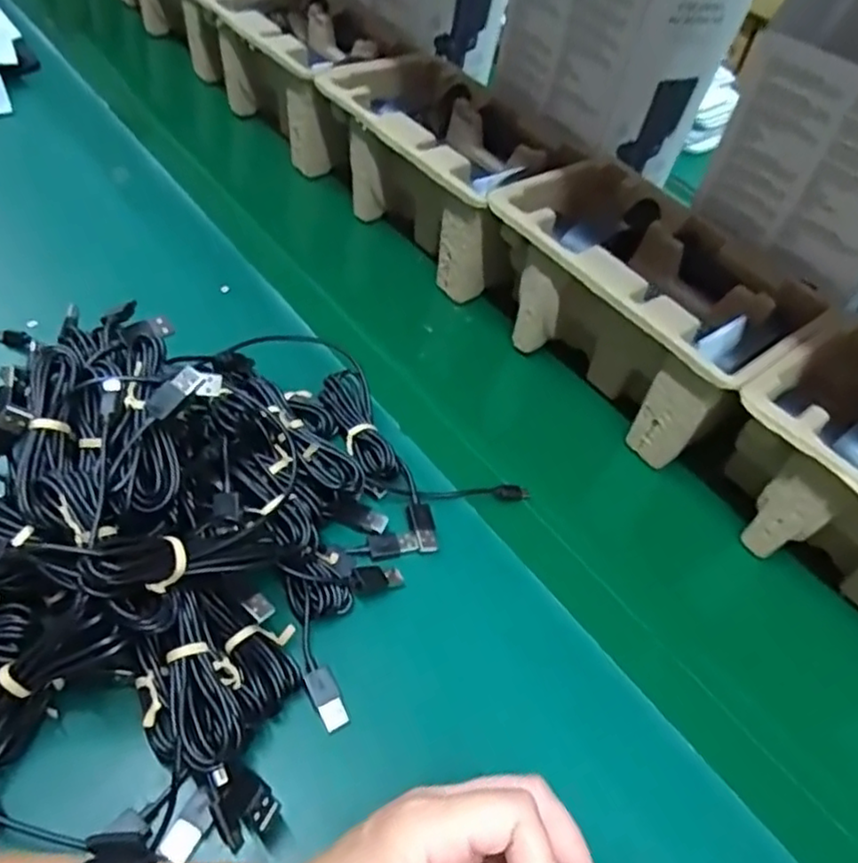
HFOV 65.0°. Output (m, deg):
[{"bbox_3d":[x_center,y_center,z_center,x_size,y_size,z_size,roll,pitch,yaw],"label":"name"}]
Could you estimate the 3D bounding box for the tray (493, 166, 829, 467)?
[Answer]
[{"bbox_3d":[0.160,-0.097,0.517,0.143,0.116,0.225,-30,56,-31],"label":"tray"}]

